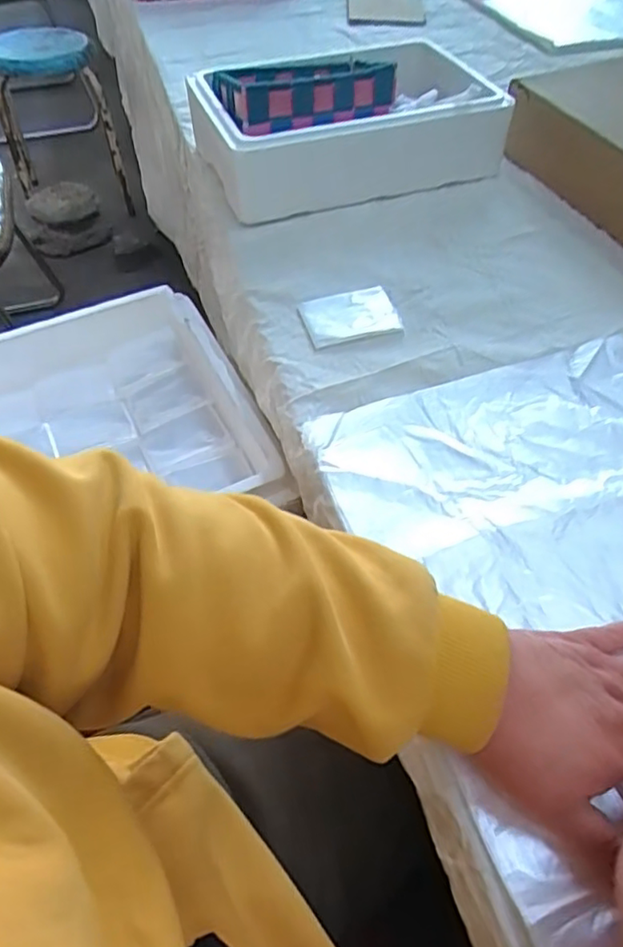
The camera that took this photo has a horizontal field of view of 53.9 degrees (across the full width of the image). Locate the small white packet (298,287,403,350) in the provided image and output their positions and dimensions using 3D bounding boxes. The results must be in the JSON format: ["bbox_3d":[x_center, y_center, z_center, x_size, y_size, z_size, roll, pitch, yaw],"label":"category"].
[{"bbox_3d":[0.037,-0.150,0.579,0.088,0.005,0.062,-14,54,-10],"label":"small white packet"}]

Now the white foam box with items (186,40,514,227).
[{"bbox_3d":[0.037,-0.415,0.725,0.324,0.097,0.214,-16,55,-12],"label":"white foam box with items"}]

